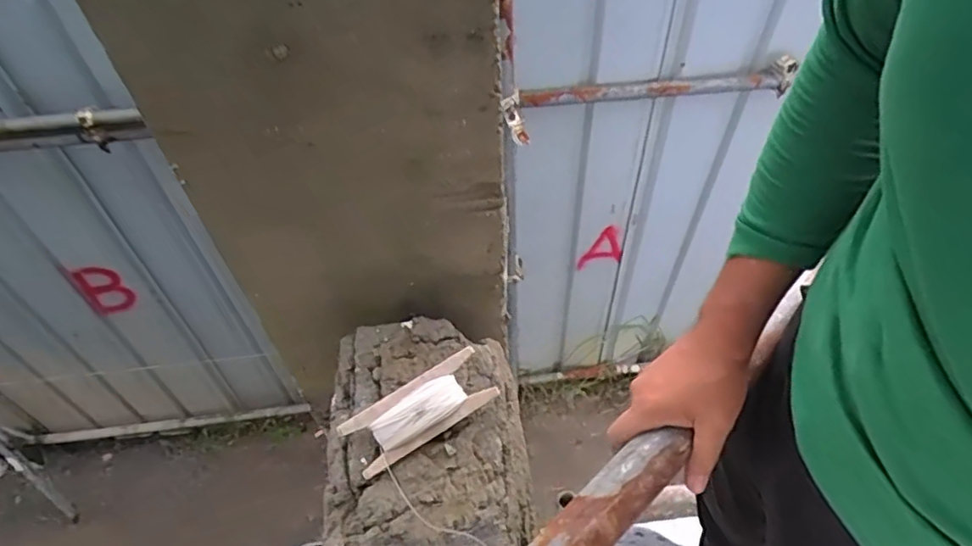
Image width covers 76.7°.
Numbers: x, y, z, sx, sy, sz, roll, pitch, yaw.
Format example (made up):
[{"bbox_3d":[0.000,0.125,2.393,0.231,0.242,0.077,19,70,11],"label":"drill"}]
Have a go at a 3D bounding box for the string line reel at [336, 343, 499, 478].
[{"bbox_3d":[-0.064,0.132,0.590,0.141,0.043,0.051,-25,56,-17],"label":"string line reel"}]

